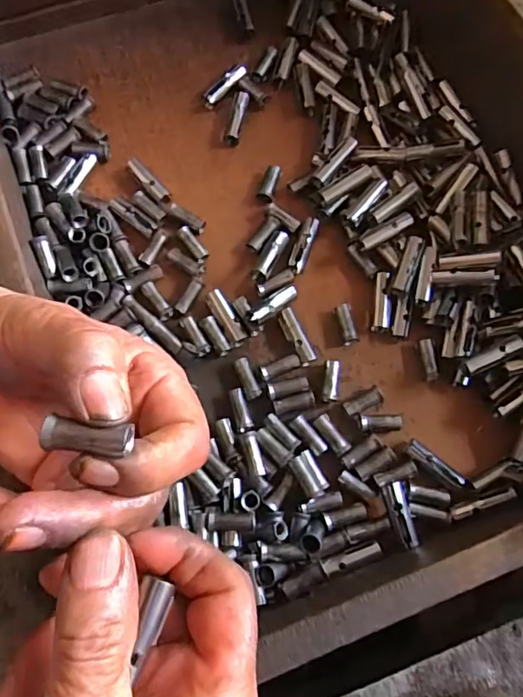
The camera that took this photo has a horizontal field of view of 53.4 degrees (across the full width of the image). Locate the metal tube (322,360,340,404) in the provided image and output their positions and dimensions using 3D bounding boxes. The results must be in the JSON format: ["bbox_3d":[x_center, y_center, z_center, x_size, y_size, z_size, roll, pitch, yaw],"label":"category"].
[{"bbox_3d":[0.042,0.020,0.319,0.008,0.010,0.024,7,68,2],"label":"metal tube"}]

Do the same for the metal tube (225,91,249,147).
[{"bbox_3d":[-0.017,-0.162,0.362,0.010,0.012,0.039,12,81,4],"label":"metal tube"}]

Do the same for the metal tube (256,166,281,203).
[{"bbox_3d":[0.005,-0.112,0.355,0.011,0.008,0.027,18,81,6],"label":"metal tube"}]

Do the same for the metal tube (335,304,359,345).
[{"bbox_3d":[0.054,-0.016,0.329,0.010,0.009,0.025,-12,83,-6],"label":"metal tube"}]

